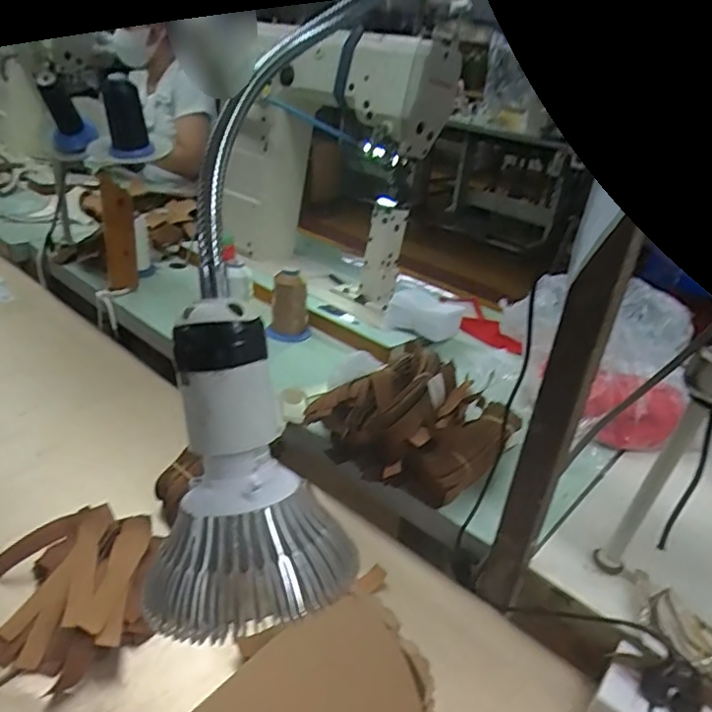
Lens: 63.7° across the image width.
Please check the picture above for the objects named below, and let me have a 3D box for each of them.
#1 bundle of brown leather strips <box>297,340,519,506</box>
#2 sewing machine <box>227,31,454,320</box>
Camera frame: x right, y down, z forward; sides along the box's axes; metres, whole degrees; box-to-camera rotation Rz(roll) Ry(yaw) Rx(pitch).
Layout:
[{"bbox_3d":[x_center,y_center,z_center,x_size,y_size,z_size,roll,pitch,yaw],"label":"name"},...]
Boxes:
[{"bbox_3d":[0.081,0.070,0.667,0.187,0.081,0.197,25,34,29],"label":"bundle of brown leather strips"},{"bbox_3d":[-0.030,-0.313,0.977,0.352,0.388,0.203,7,30,10],"label":"sewing machine"}]

